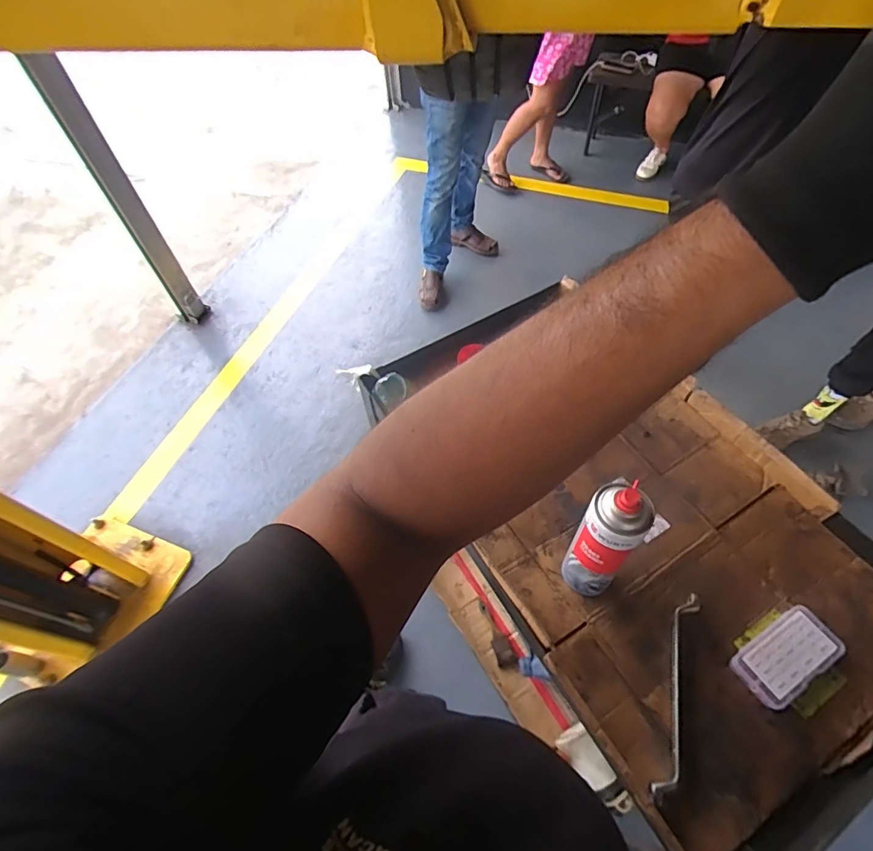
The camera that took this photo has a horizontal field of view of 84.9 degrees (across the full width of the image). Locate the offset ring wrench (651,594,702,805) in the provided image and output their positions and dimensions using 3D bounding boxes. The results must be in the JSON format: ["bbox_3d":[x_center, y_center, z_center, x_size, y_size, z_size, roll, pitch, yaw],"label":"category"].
[{"bbox_3d":[0.287,0.318,0.572,0.027,0.023,0.231,17,58,15],"label":"offset ring wrench"}]

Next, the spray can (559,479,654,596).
[{"bbox_3d":[0.199,0.145,0.573,0.065,0.221,0.061,-2,55,3],"label":"spray can"}]

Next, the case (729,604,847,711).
[{"bbox_3d":[0.426,0.280,0.581,0.127,0.023,0.065,-28,58,-15],"label":"case"}]

